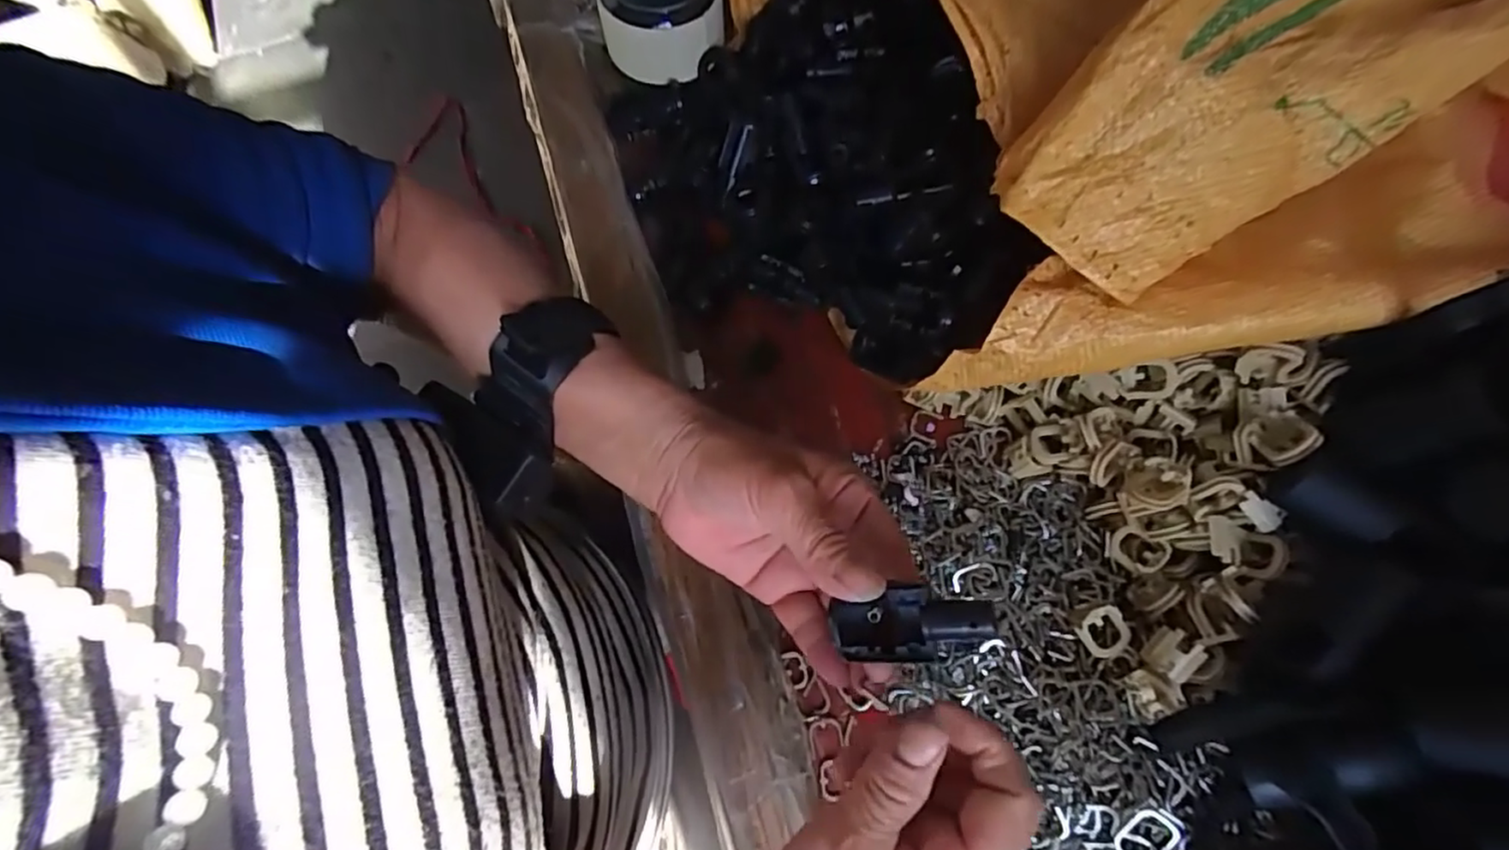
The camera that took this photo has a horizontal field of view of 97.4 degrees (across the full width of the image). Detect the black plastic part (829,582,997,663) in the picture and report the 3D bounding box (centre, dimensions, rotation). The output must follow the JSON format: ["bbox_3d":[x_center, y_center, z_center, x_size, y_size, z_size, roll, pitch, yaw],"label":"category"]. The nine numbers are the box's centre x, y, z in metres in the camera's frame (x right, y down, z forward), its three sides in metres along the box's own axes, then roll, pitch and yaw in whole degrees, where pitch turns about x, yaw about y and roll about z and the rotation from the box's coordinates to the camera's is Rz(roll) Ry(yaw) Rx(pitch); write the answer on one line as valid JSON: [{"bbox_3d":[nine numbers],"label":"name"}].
[{"bbox_3d":[0.052,0.067,0.222,0.053,0.013,0.022,-15,68,30],"label":"black plastic part"}]

